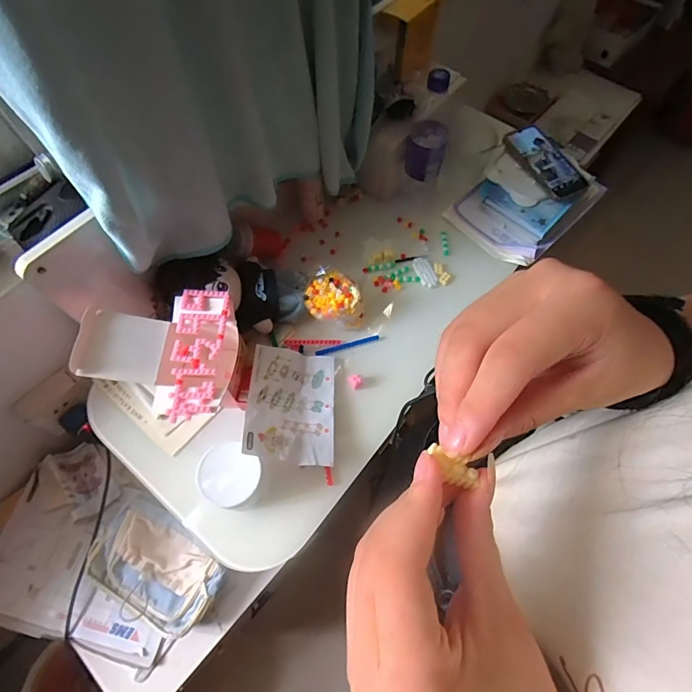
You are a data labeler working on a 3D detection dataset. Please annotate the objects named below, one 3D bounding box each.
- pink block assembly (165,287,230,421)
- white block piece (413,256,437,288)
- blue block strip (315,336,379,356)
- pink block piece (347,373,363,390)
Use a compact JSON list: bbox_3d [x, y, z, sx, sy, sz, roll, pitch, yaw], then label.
[{"bbox_3d":[-0.192,0.005,0.517,0.062,0.019,0.174,1,64,0],"label":"pink block assembly"},{"bbox_3d":[0.135,-0.129,0.689,0.029,0.006,0.062,-18,66,-9],"label":"white block piece"},{"bbox_3d":[0.003,-0.001,0.628,0.103,0.008,0.010,-18,66,-9],"label":"blue block strip"},{"bbox_3d":[0.014,0.050,0.594,0.020,0.011,0.022,-41,72,-18],"label":"pink block piece"}]

